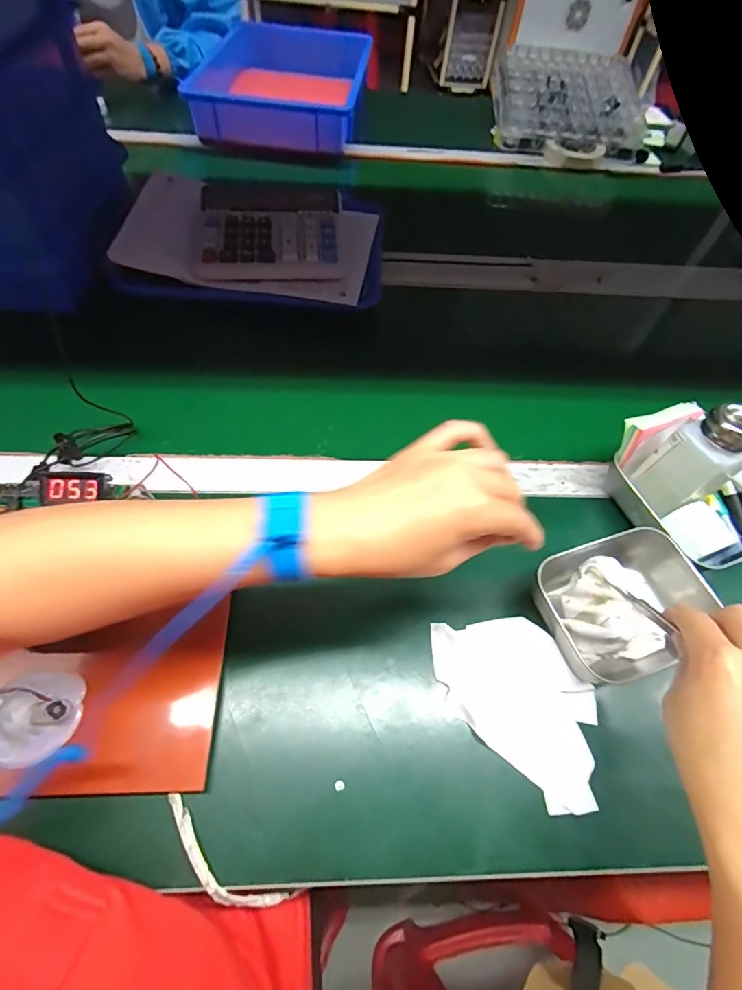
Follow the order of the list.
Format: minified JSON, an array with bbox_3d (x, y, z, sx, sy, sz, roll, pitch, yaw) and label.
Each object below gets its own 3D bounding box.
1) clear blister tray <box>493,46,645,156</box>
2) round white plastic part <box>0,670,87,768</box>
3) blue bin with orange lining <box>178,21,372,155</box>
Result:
[{"bbox_3d":[0.373,-0.747,0.855,0.265,0.048,0.234,0,74,-2],"label":"clear blister tray"},{"bbox_3d":[-0.240,0.156,0.321,0.058,0.021,0.058,2,58,-3],"label":"round white plastic part"},{"bbox_3d":[-0.166,-0.775,0.875,0.301,0.091,0.374,2,58,-3],"label":"blue bin with orange lining"}]

